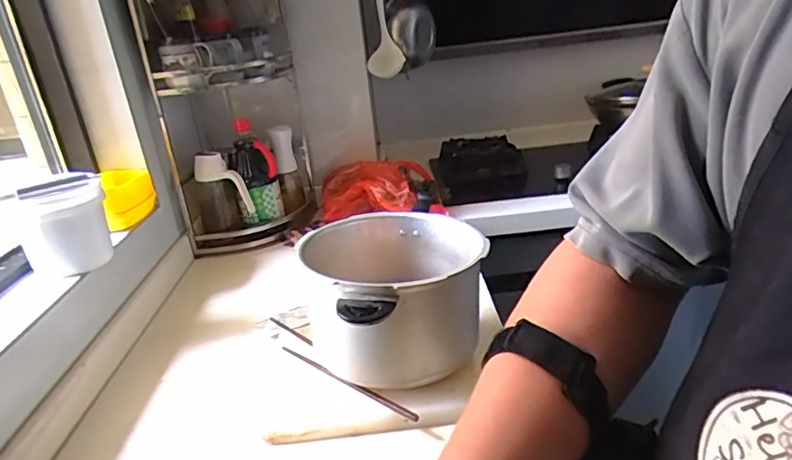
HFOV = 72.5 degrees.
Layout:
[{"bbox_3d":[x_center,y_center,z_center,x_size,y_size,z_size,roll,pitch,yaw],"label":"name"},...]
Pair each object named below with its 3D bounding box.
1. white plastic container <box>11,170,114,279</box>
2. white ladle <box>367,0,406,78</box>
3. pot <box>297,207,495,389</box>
[{"bbox_3d":[-0.477,-0.004,0.781,0.116,0.131,0.092,-19,25,-28],"label":"white plastic container"},{"bbox_3d":[-0.037,-0.526,1.262,0.083,0.310,0.105,-7,22,-1],"label":"white ladle"},{"bbox_3d":[0.005,0.084,0.706,0.214,0.153,0.243,-14,23,-18],"label":"pot"}]

